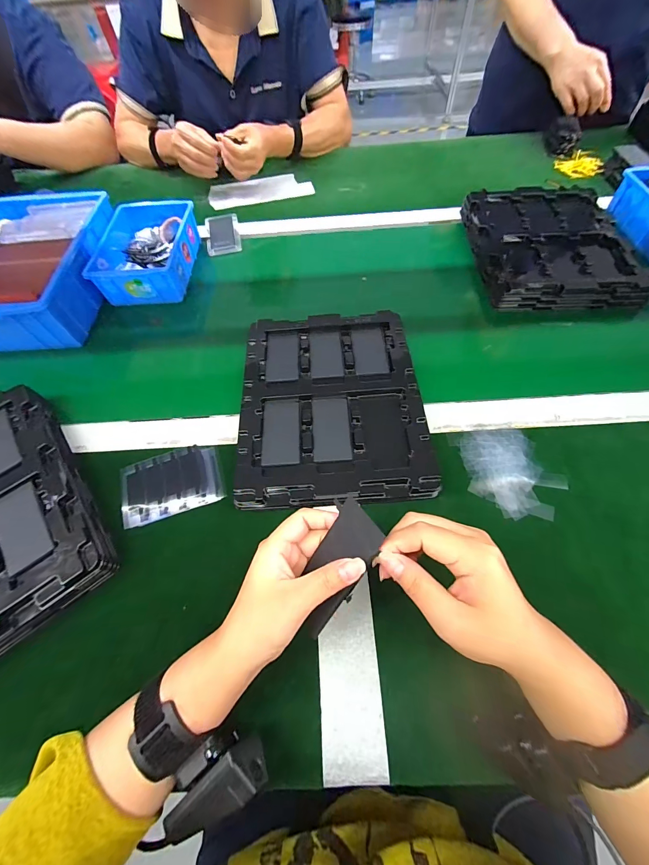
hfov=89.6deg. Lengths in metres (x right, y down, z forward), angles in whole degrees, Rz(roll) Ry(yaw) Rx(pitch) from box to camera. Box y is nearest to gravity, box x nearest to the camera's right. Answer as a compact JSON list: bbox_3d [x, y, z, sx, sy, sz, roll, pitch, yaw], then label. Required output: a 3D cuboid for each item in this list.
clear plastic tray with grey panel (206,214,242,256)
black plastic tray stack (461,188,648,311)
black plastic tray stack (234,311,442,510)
[{"bbox_3d":[-0.190,-0.371,0.612,0.060,0.014,0.105,-11,61,-3],"label":"clear plastic tray with grey panel"},{"bbox_3d":[0.362,-0.309,0.539,0.223,0.048,0.270,1,61,4],"label":"black plastic tray stack"},{"bbox_3d":[0.007,-0.045,0.411,0.216,0.025,0.276,-5,60,0],"label":"black plastic tray stack"}]

